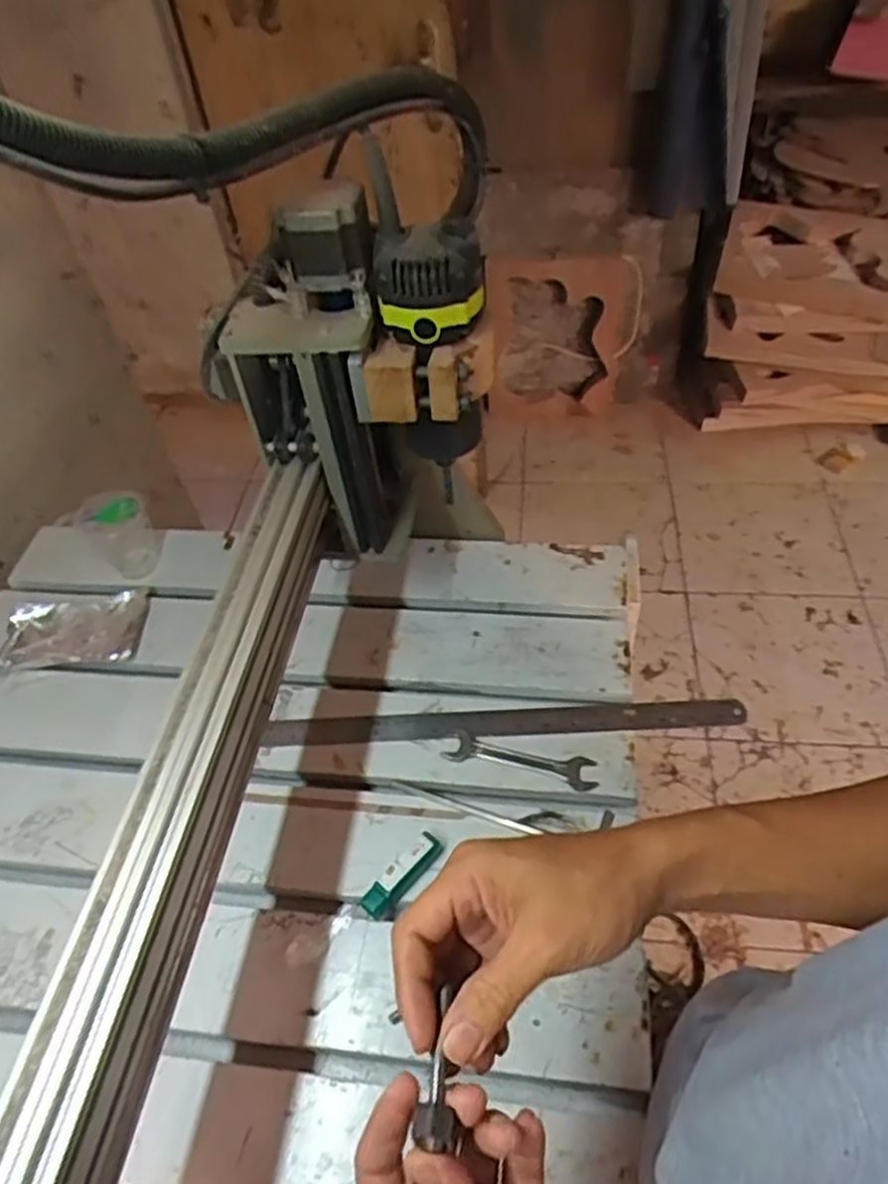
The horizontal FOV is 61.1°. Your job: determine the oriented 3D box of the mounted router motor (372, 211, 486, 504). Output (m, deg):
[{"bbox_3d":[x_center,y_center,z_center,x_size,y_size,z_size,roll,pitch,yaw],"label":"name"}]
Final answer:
[{"bbox_3d":[-0.007,-0.167,0.575,0.076,0.195,0.074,-3,48,3],"label":"mounted router motor"}]

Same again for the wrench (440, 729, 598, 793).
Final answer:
[{"bbox_3d":[0.066,0.147,0.662,0.133,0.004,0.030,10,49,14],"label":"wrench"}]

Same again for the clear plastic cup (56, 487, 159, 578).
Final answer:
[{"bbox_3d":[-0.359,-0.061,0.828,0.066,0.097,0.066,-3,48,3],"label":"clear plastic cup"}]

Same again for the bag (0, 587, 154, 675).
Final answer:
[{"bbox_3d":[-0.385,0.038,0.789,0.139,0.021,0.103,-5,47,1],"label":"bag"}]

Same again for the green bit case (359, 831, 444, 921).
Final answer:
[{"bbox_3d":[-0.033,0.222,0.595,0.024,0.020,0.075,30,57,28],"label":"green bit case"}]

